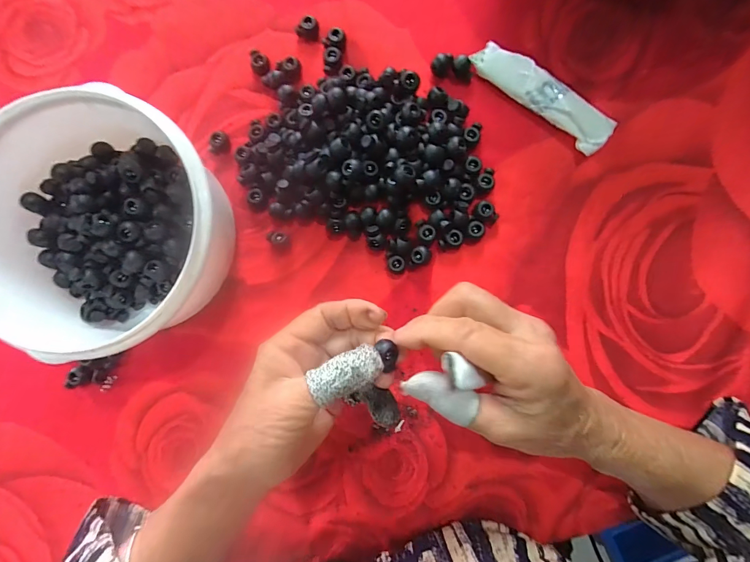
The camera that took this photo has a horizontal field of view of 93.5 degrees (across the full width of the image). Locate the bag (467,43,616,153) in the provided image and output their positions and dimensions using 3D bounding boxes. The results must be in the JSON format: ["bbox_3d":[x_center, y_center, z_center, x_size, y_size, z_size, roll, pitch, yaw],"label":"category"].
[{"bbox_3d":[0.126,-0.141,0.268,0.115,0.017,0.025,38,89,3],"label":"bag"}]

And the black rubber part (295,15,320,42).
[{"bbox_3d":[-0.054,-0.204,0.282,0.017,0.010,0.014,8,87,2],"label":"black rubber part"}]

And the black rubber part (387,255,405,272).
[{"bbox_3d":[0.016,-0.013,0.275,0.013,0.009,0.012,0,87,1],"label":"black rubber part"}]

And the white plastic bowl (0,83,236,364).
[{"bbox_3d":[-0.180,-0.034,0.246,0.160,0.074,0.157,0,87,1],"label":"white plastic bowl"}]

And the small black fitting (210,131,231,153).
[{"bbox_3d":[-0.125,-0.111,0.282,0.015,0.010,0.013,-7,87,1],"label":"small black fitting"}]

